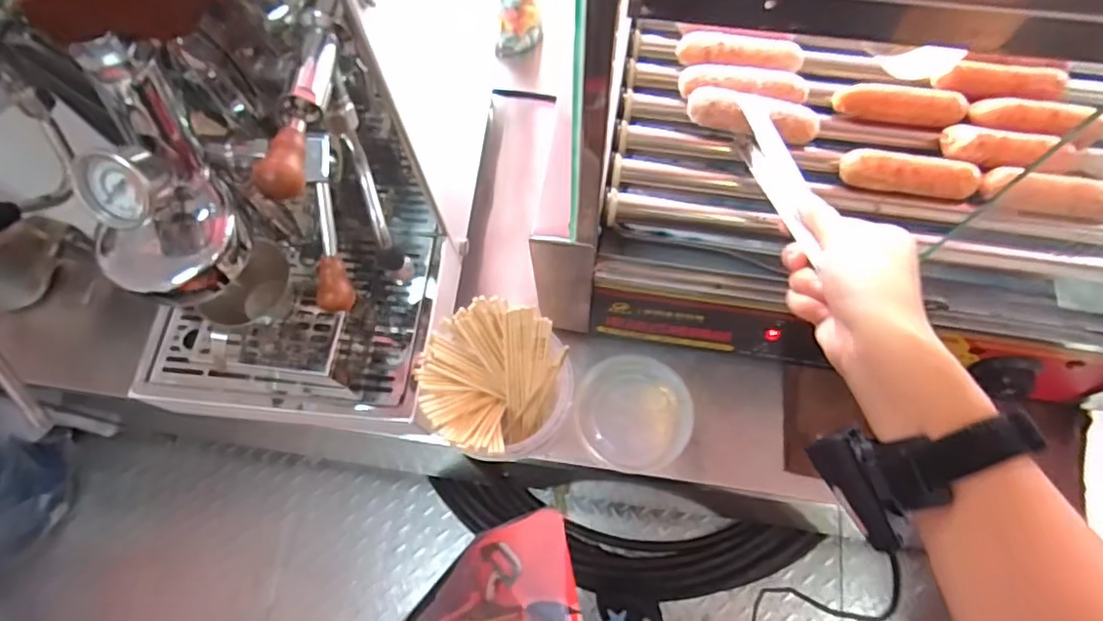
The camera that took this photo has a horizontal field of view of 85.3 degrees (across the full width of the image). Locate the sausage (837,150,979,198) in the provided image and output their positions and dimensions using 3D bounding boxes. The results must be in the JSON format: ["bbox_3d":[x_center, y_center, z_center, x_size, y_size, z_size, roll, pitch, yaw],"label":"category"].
[{"bbox_3d":[0.289,-0.110,0.482,0.102,0.021,0.030,11,68,7],"label":"sausage"}]

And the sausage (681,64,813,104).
[{"bbox_3d":[0.168,-0.199,0.521,0.107,0.020,0.025,5,67,4],"label":"sausage"}]

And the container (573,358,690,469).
[{"bbox_3d":[0.084,0.105,0.616,0.114,0.034,0.109,-1,67,2],"label":"container"}]

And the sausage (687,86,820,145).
[{"bbox_3d":[0.170,-0.163,0.504,0.109,0.028,0.032,18,69,9],"label":"sausage"}]

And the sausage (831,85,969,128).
[{"bbox_3d":[0.300,-0.176,0.511,0.105,0.027,0.020,9,68,6],"label":"sausage"}]

